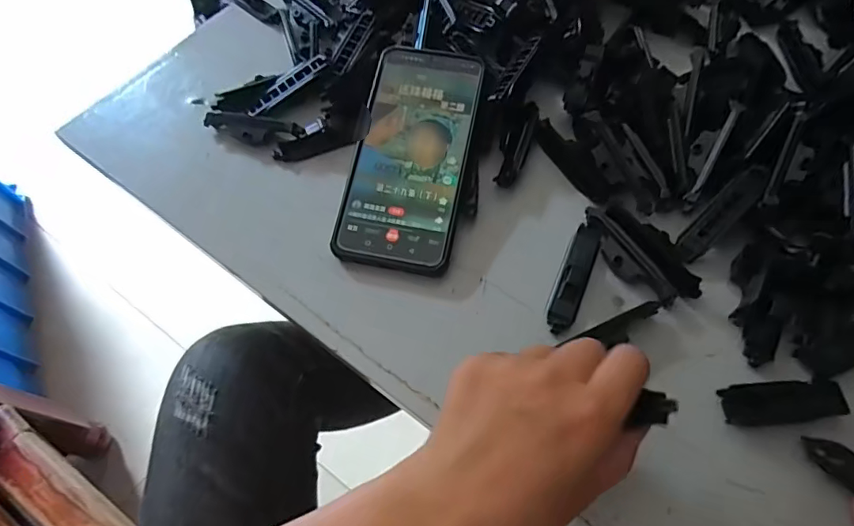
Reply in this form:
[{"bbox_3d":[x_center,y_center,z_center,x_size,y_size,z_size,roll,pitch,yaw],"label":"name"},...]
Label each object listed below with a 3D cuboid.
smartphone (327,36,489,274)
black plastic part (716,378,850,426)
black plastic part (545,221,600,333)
[{"bbox_3d":[-0.010,-0.078,0.361,0.078,0.005,0.169,11,74,6],"label":"smartphone"},{"bbox_3d":[0.202,0.079,0.292,0.066,0.007,0.022,-4,63,0],"label":"black plastic part"},{"bbox_3d":[0.095,0.009,0.333,0.020,0.016,0.077,21,66,12],"label":"black plastic part"}]

